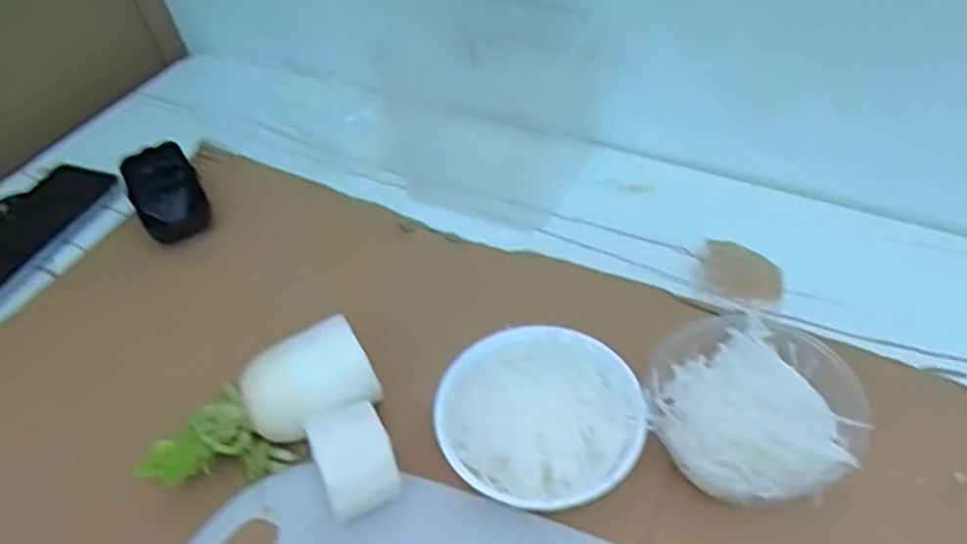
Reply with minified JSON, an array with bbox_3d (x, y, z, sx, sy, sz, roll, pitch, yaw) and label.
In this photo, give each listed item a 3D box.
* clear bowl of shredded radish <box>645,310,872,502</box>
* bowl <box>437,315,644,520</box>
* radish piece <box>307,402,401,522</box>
[{"bbox_3d":[0.149,0.076,0.416,0.108,0.068,0.101,-3,46,3],"label":"clear bowl of shredded radish"},{"bbox_3d":[0.034,0.081,0.424,0.109,0.047,0.109,-3,46,3],"label":"bowl"},{"bbox_3d":[-0.070,0.106,0.415,0.039,0.039,0.049,-19,48,-13],"label":"radish piece"}]

